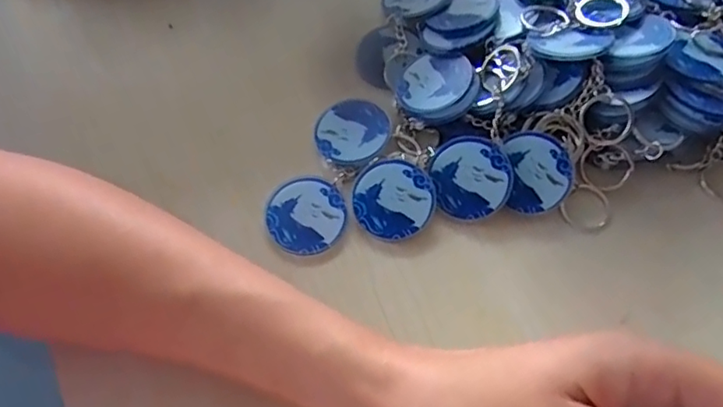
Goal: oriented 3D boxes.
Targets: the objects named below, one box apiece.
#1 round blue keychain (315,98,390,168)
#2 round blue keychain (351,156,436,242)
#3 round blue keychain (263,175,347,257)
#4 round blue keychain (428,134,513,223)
[{"bbox_3d":[-0.005,-0.037,0.301,0.036,0.007,0.037,-1,65,1],"label":"round blue keychain"},{"bbox_3d":[0.016,-0.003,0.286,0.039,0.006,0.039,-1,65,1],"label":"round blue keychain"},{"bbox_3d":[-0.027,0.006,0.288,0.039,0.004,0.039,-1,65,1],"label":"round blue keychain"},{"bbox_3d":[0.054,-0.013,0.286,0.037,0.004,0.040,-1,84,11],"label":"round blue keychain"}]

